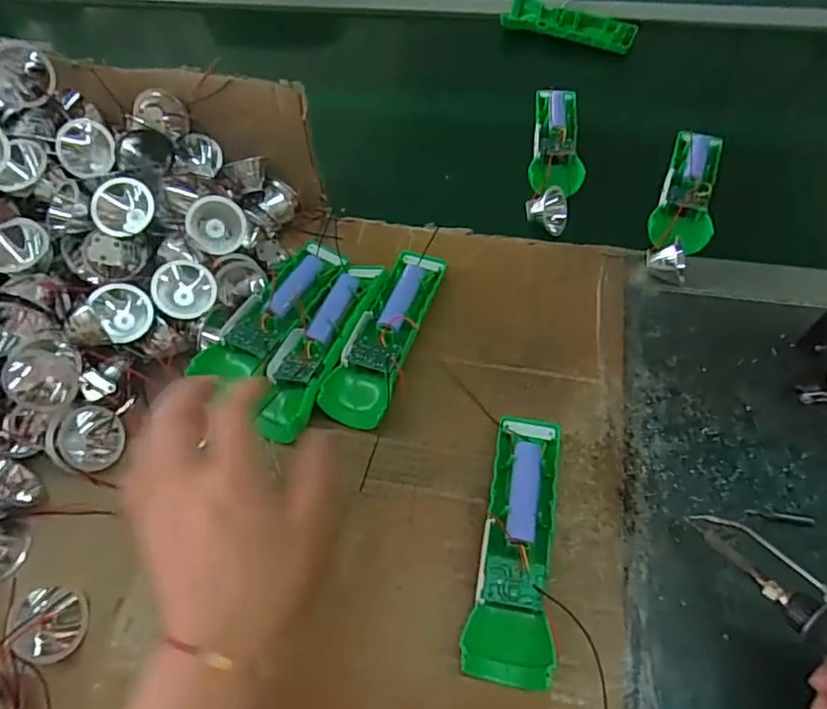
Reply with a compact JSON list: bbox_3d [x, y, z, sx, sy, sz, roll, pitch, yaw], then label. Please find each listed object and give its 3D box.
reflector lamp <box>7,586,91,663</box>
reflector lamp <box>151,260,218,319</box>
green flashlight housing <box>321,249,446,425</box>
[{"bbox_3d":[-0.222,0.164,0.335,0.039,0.027,0.039,16,58,-33],"label":"reflector lamp"},{"bbox_3d":[-0.176,-0.050,0.423,0.043,0.028,0.043,-3,97,-27],"label":"reflector lamp"},{"bbox_3d":[-0.020,-0.018,0.437,0.049,0.031,0.160,17,61,13],"label":"green flashlight housing"}]

